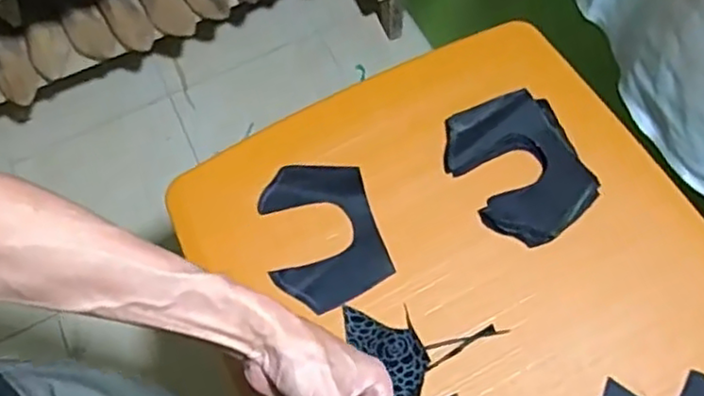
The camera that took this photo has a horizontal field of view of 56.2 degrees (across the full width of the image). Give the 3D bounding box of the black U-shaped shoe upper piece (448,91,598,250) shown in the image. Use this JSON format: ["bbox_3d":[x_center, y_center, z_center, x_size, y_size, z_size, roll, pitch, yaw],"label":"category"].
[{"bbox_3d":[0.176,-0.033,0.689,0.129,0.015,0.159,-24,67,-7],"label":"black U-shaped shoe upper piece"}]

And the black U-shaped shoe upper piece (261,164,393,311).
[{"bbox_3d":[-0.030,0.035,0.671,0.111,0.009,0.153,-17,67,-4],"label":"black U-shaped shoe upper piece"}]

